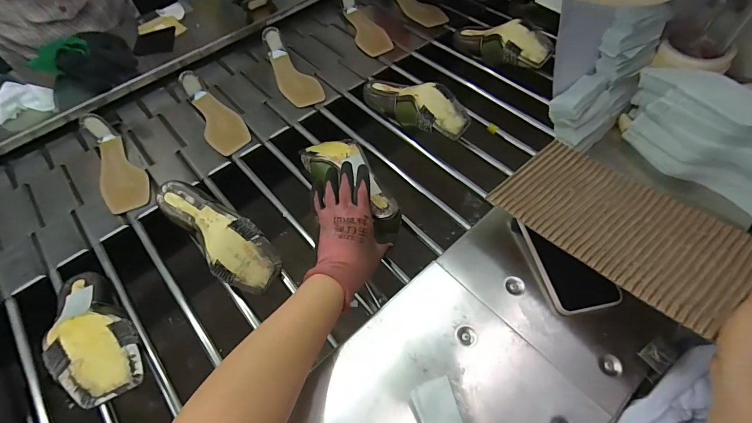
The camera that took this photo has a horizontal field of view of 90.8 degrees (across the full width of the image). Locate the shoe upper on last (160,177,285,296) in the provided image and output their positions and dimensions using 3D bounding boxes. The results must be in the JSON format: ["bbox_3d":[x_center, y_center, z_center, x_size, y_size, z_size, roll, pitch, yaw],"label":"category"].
[{"bbox_3d":[-0.234,0.032,0.545,0.214,0.073,0.078,33,65,23],"label":"shoe upper on last"}]

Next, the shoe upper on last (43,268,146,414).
[{"bbox_3d":[-0.356,0.140,0.463,0.079,0.060,0.221,-40,47,-20],"label":"shoe upper on last"}]

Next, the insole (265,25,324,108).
[{"bbox_3d":[-0.179,-0.299,0.771,0.075,0.061,0.202,-28,59,-13],"label":"insole"}]

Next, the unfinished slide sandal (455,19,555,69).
[{"bbox_3d":[0.246,-0.337,0.739,0.066,0.067,0.221,-37,44,-18],"label":"unfinished slide sandal"}]

